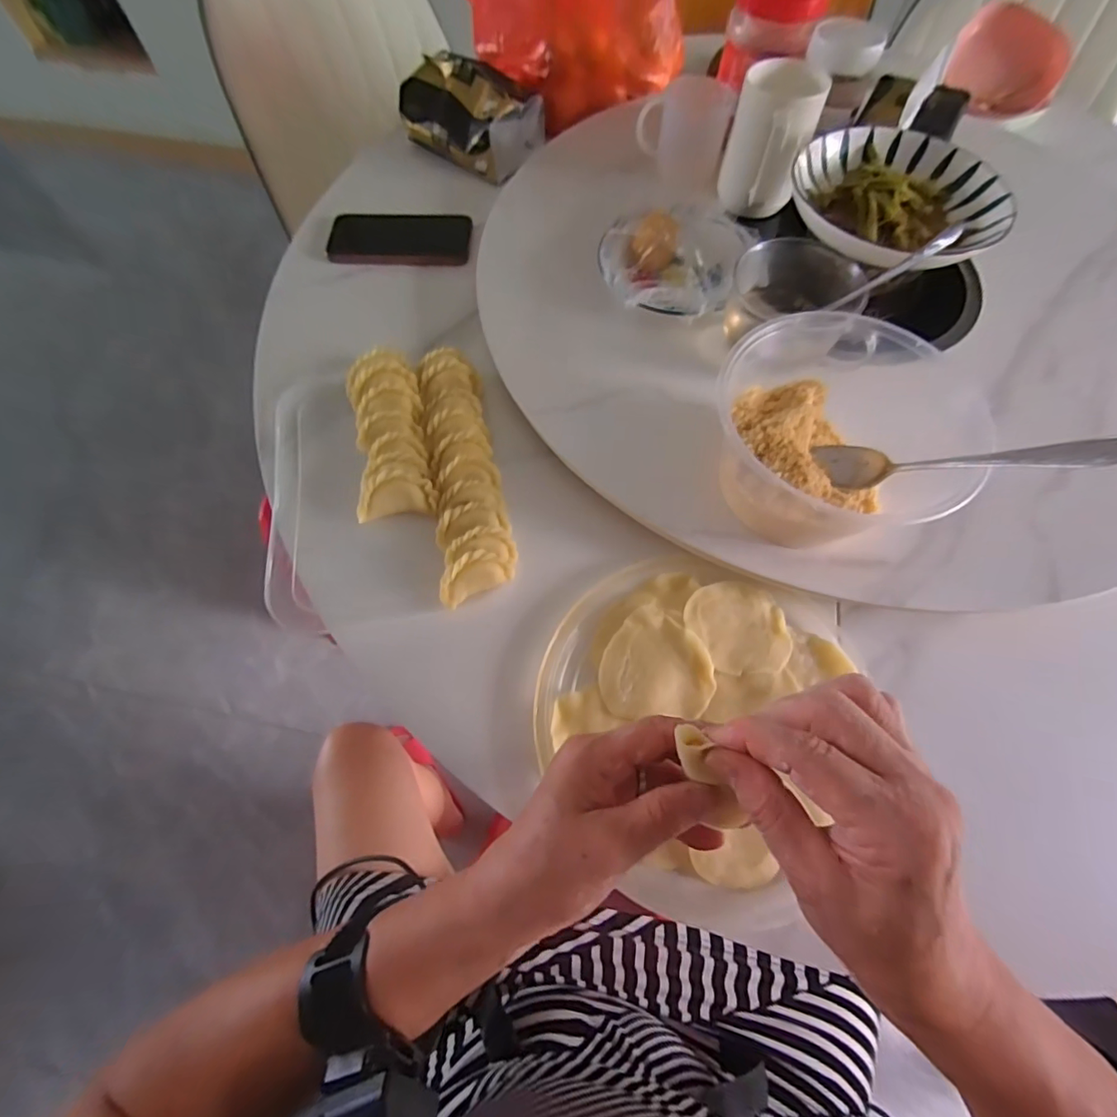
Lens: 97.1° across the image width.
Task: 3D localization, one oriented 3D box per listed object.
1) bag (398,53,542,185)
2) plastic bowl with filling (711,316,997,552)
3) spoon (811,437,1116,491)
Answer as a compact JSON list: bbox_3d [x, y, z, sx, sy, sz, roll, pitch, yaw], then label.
[{"bbox_3d":[-0.106,-0.542,0.598,0.153,0.069,0.108,35,70,14],"label":"bag"},{"bbox_3d":[0.210,-0.093,0.367,0.180,0.090,0.177,0,66,-1],"label":"plastic bowl with filling"},{"bbox_3d":[0.242,-0.065,0.310,0.032,0.171,0.027,-36,107,-16],"label":"spoon"}]

